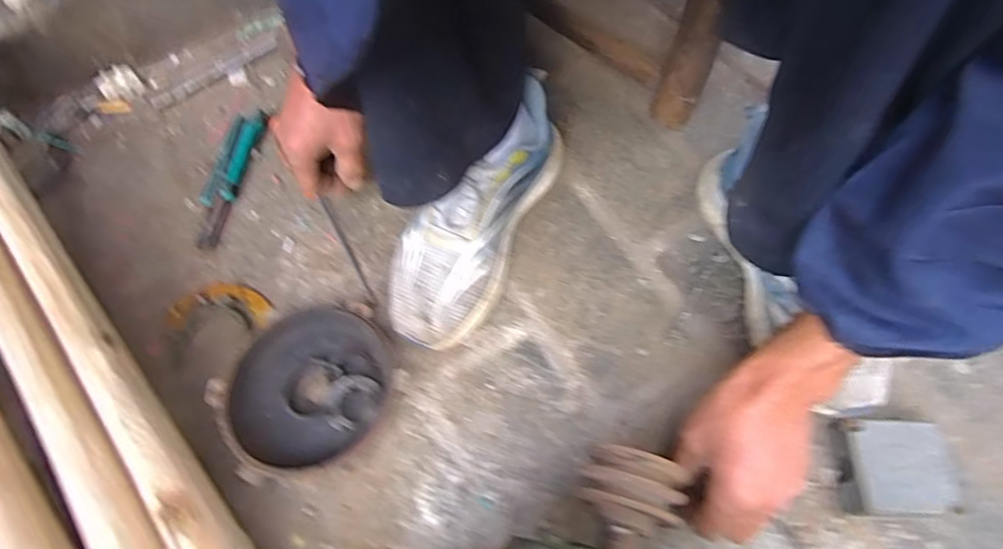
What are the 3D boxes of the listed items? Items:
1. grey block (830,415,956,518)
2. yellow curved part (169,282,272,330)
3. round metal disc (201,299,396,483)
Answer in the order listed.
[{"bbox_3d":[0.309,0.154,0.432,0.071,0.045,0.073,-1,63,1],"label":"grey block"},{"bbox_3d":[-0.277,0.029,0.534,0.101,0.010,0.051,0,63,2],"label":"yellow curved part"},{"bbox_3d":[-0.173,0.099,0.486,0.149,0.032,0.147,-1,63,1],"label":"round metal disc"}]

